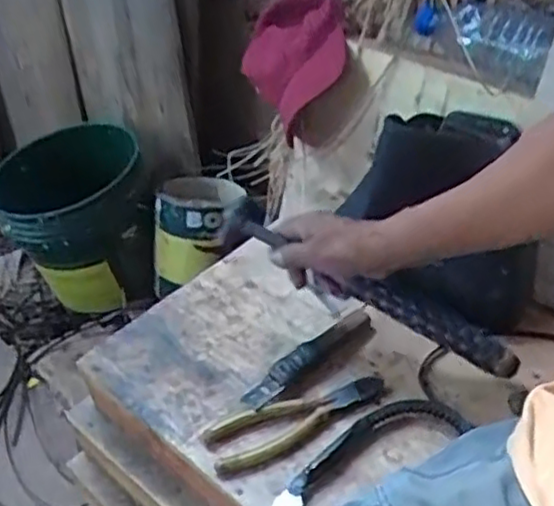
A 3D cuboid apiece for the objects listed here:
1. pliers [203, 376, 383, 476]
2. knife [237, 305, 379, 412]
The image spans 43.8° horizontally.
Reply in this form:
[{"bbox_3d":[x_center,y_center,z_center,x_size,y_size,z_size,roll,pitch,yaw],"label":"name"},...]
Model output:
[{"bbox_3d":[0.018,0.147,0.628,0.168,0.015,0.054,-18,40,-15],"label":"pliers"},{"bbox_3d":[0.034,0.102,0.677,0.160,0.022,0.032,-29,44,-27],"label":"knife"}]

